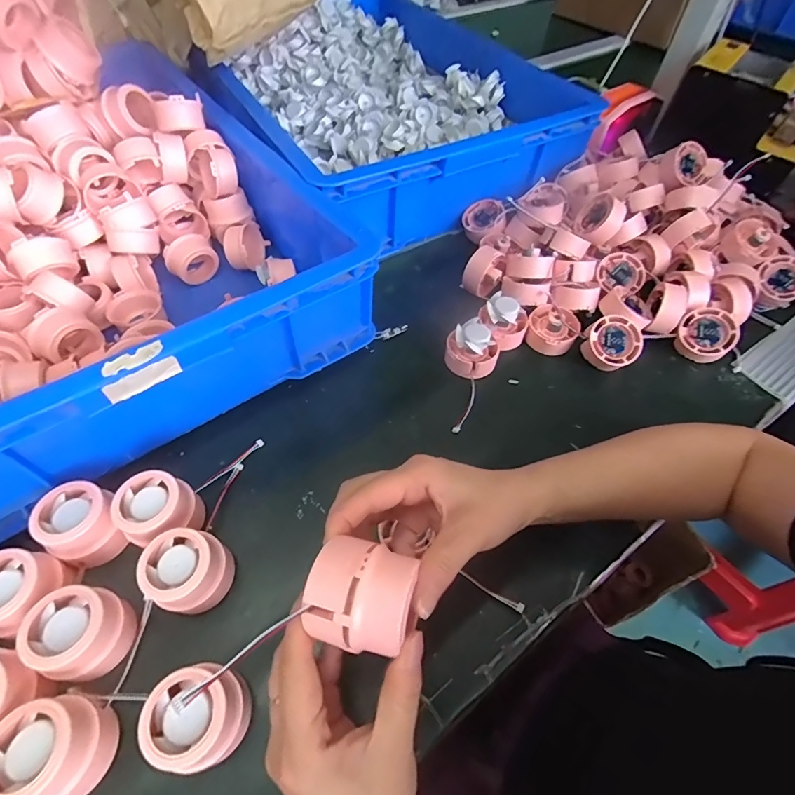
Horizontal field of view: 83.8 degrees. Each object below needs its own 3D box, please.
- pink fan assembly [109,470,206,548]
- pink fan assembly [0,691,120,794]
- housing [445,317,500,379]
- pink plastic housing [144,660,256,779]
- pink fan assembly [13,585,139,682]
[{"bbox_3d":[-0.187,0.088,0.349,0.051,0.048,0.046,-21,59,-17],"label":"pink fan assembly"},{"bbox_3d":[-0.203,0.207,0.259,0.055,0.045,0.053,2,55,-2],"label":"pink fan assembly"},{"bbox_3d":[0.077,-0.050,0.459,0.053,0.042,0.044,37,61,20],"label":"housing"},{"bbox_3d":[-0.118,0.193,0.270,0.049,0.054,0.051,2,55,-2],"label":"pink plastic housing"},{"bbox_3d":[-0.210,0.156,0.296,0.049,0.047,0.048,2,55,-2],"label":"pink fan assembly"}]

